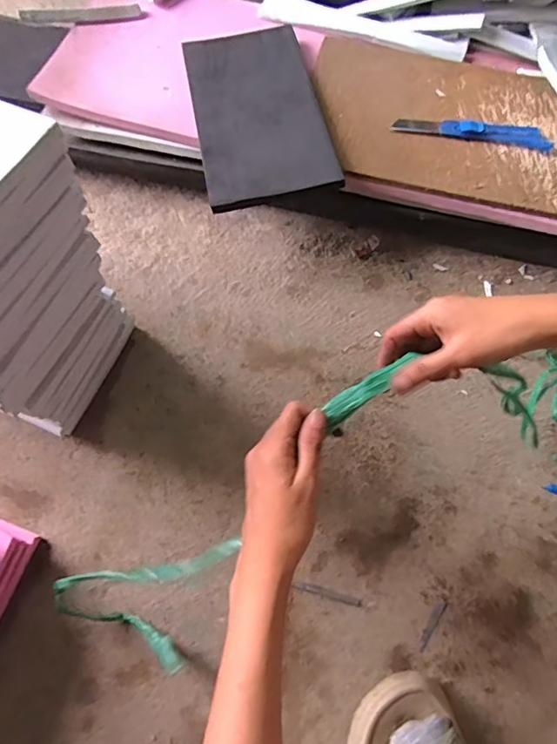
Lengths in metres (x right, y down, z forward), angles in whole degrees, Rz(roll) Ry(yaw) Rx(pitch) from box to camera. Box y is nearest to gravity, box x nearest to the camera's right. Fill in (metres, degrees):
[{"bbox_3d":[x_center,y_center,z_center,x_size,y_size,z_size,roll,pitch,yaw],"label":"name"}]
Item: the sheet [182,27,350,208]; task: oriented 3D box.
[{"bbox_3d":[-0.025,-0.322,0.614,0.151,0.011,0.279,-10,68,-5],"label":"sheet"}]

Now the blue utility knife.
[{"bbox_3d":[0.239,-0.296,0.615,0.191,0.010,0.030,11,70,5],"label":"blue utility knife"}]

